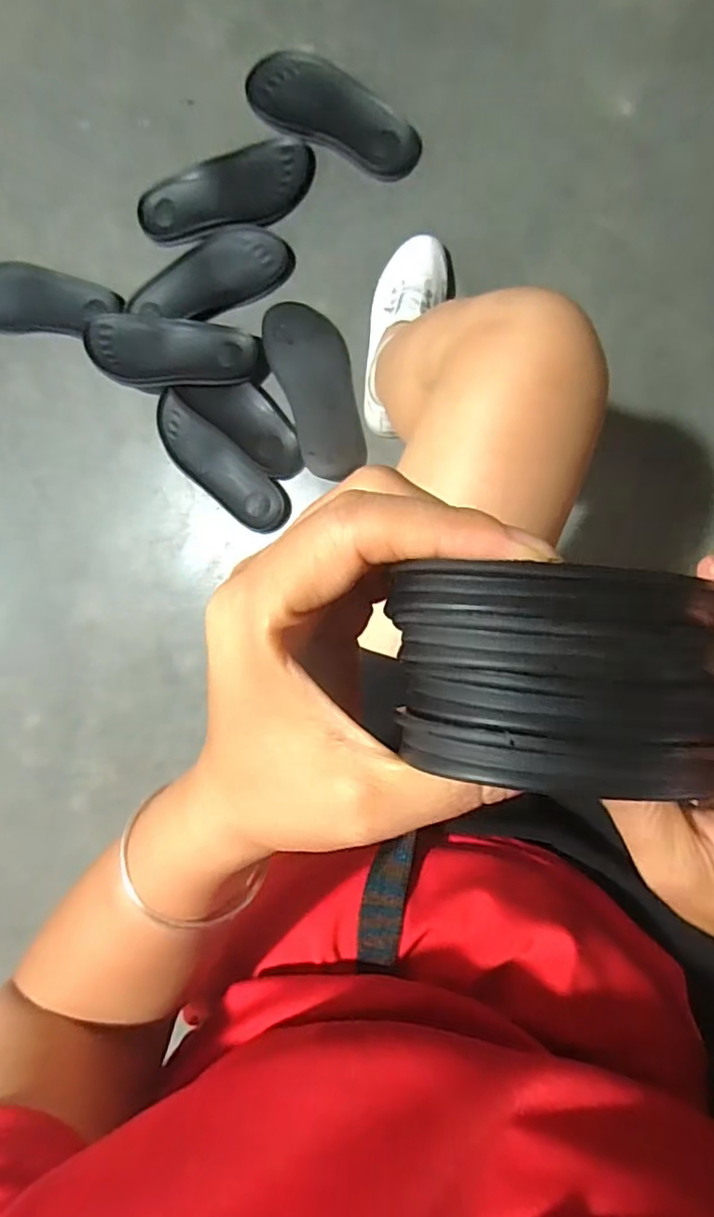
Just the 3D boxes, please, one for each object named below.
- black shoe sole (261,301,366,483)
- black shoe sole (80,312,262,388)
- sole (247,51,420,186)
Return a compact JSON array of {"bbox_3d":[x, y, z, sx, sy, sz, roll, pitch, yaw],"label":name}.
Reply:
[{"bbox_3d":[-0.052,-0.292,0.811,0.094,0.014,0.236,-19,92,8],"label":"black shoe sole"},{"bbox_3d":[-0.243,-0.341,0.816,0.227,0.033,0.088,5,95,6],"label":"black shoe sole"},{"bbox_3d":[-0.028,-0.636,0.787,0.241,0.035,0.095,27,97,4],"label":"sole"}]

